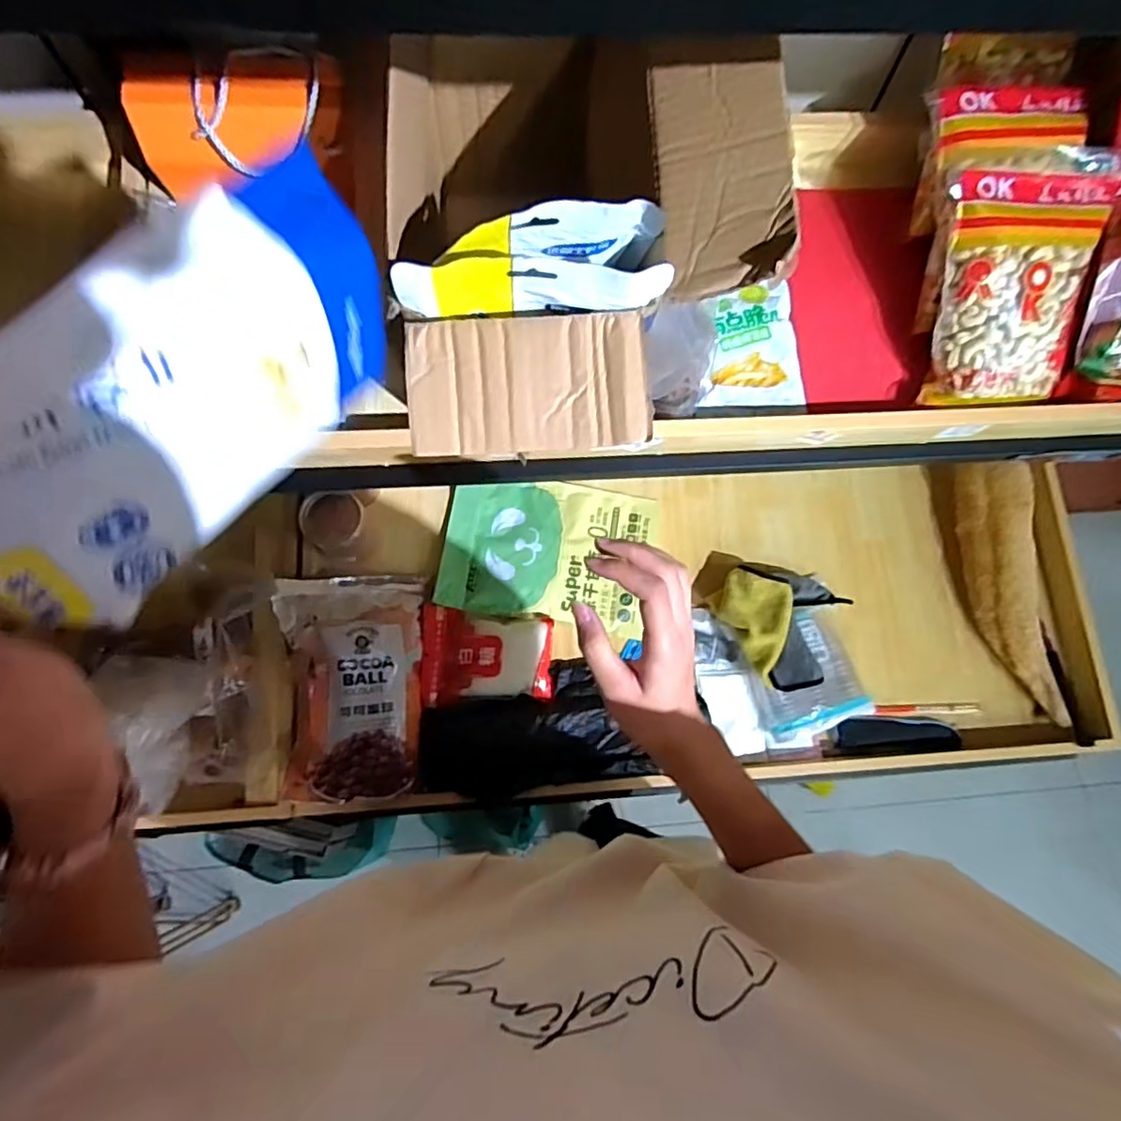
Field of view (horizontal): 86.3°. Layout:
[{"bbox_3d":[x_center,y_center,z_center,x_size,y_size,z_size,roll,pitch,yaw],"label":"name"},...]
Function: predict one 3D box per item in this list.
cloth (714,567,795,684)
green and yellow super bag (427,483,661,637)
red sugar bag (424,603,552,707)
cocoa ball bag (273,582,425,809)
[{"bbox_3d":[0.277,0.091,0.884,0.115,0.042,0.147,19,79,19],"label":"cloth"},{"bbox_3d":[-0.018,-0.020,0.926,0.315,0.031,0.224,9,70,1],"label":"green and yellow super bag"},{"bbox_3d":[-0.106,0.136,0.880,0.188,0.030,0.138,-2,70,-3],"label":"red sugar bag"},{"bbox_3d":[-0.278,0.166,0.819,0.181,0.067,0.302,-7,71,-5],"label":"cocoa ball bag"}]

